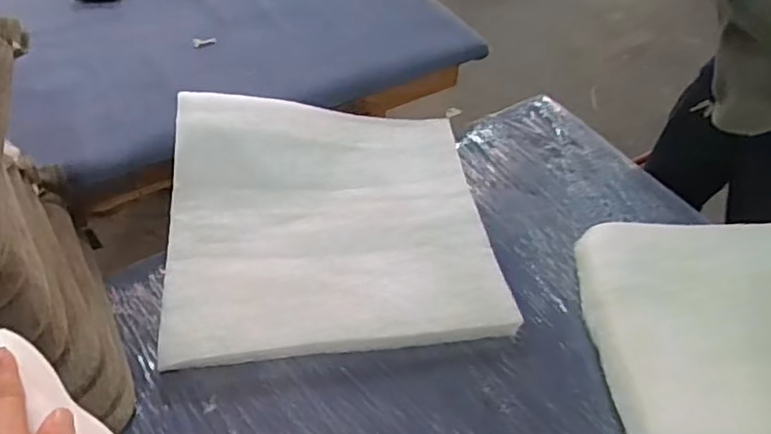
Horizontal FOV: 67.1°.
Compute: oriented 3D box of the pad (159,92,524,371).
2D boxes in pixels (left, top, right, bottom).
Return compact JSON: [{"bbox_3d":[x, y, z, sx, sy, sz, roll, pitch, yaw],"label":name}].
[{"bbox_3d":[-0.093,0.003,1.003,0.531,0.117,0.482,-6,58,-9],"label":"pad"}]

